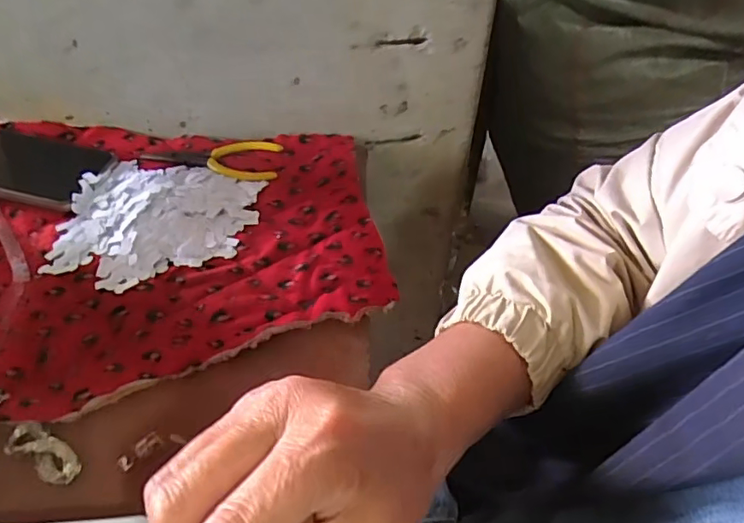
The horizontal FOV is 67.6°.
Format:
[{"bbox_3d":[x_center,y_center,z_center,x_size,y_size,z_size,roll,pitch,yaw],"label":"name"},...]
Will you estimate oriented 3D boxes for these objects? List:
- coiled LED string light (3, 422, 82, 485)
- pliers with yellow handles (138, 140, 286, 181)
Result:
[{"bbox_3d":[-0.191,0.109,0.322,0.049,0.009,0.021,23,52,18],"label":"coiled LED string light"},{"bbox_3d":[-0.146,-0.090,0.497,0.125,0.010,0.050,-1,49,-3],"label":"pliers with yellow handles"}]

